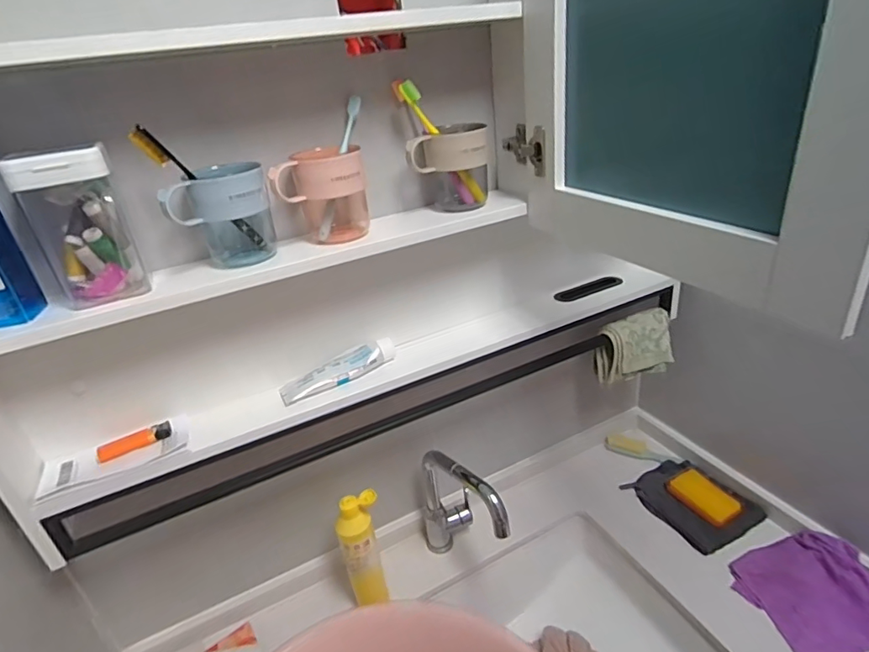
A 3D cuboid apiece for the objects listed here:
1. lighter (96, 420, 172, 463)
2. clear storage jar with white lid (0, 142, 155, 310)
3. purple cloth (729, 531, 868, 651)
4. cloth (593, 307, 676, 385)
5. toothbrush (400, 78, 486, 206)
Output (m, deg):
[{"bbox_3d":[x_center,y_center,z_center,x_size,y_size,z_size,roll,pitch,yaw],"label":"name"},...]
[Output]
[{"bbox_3d":[-0.367,0.141,0.625,0.082,0.013,0.023,-24,32,-29],"label":"lighter"},{"bbox_3d":[-0.354,-0.098,0.517,0.084,0.148,0.068,-23,32,-28],"label":"clear storage jar with white lid"},{"bbox_3d":[0.558,0.388,0.757,0.174,0.051,0.158,-10,28,-5],"label":"purple cloth"},{"bbox_3d":[0.352,0.037,0.900,0.133,0.099,0.064,-7,28,0],"label":"cloth"},{"bbox_3d":[0.016,-0.233,0.658,0.020,0.180,0.019,-37,27,9],"label":"toothbrush"}]

